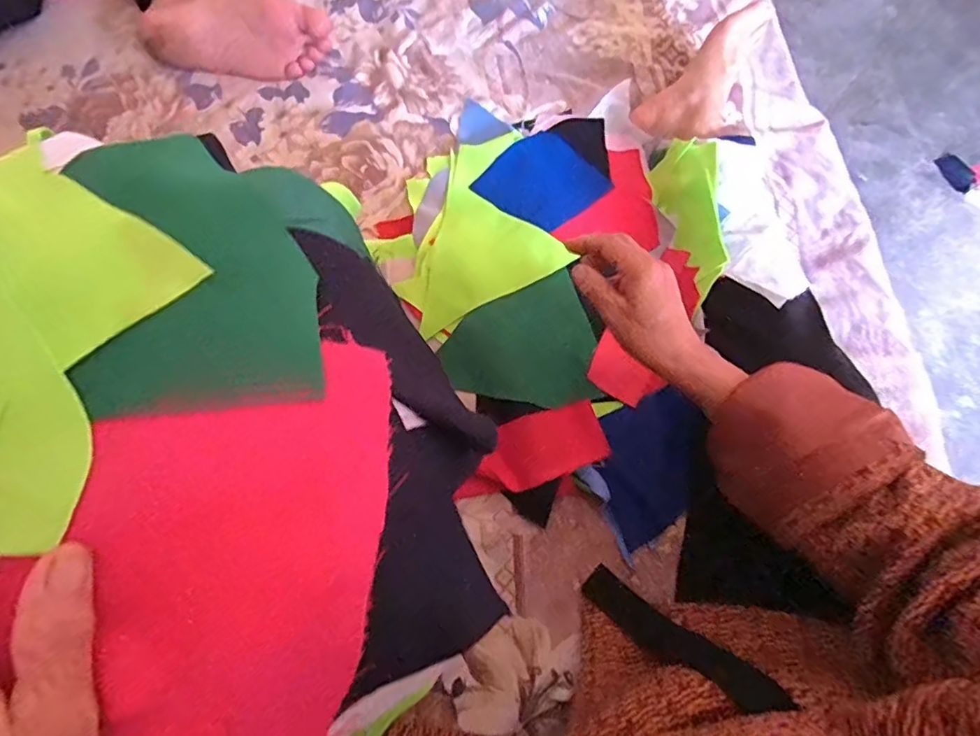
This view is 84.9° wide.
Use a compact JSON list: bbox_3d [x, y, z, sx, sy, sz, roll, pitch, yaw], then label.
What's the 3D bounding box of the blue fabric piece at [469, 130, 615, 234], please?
[{"bbox_3d":[0.060,-0.216,0.624,0.122,0.012,0.117,-43,77,-12],"label":"blue fabric piece"}]

